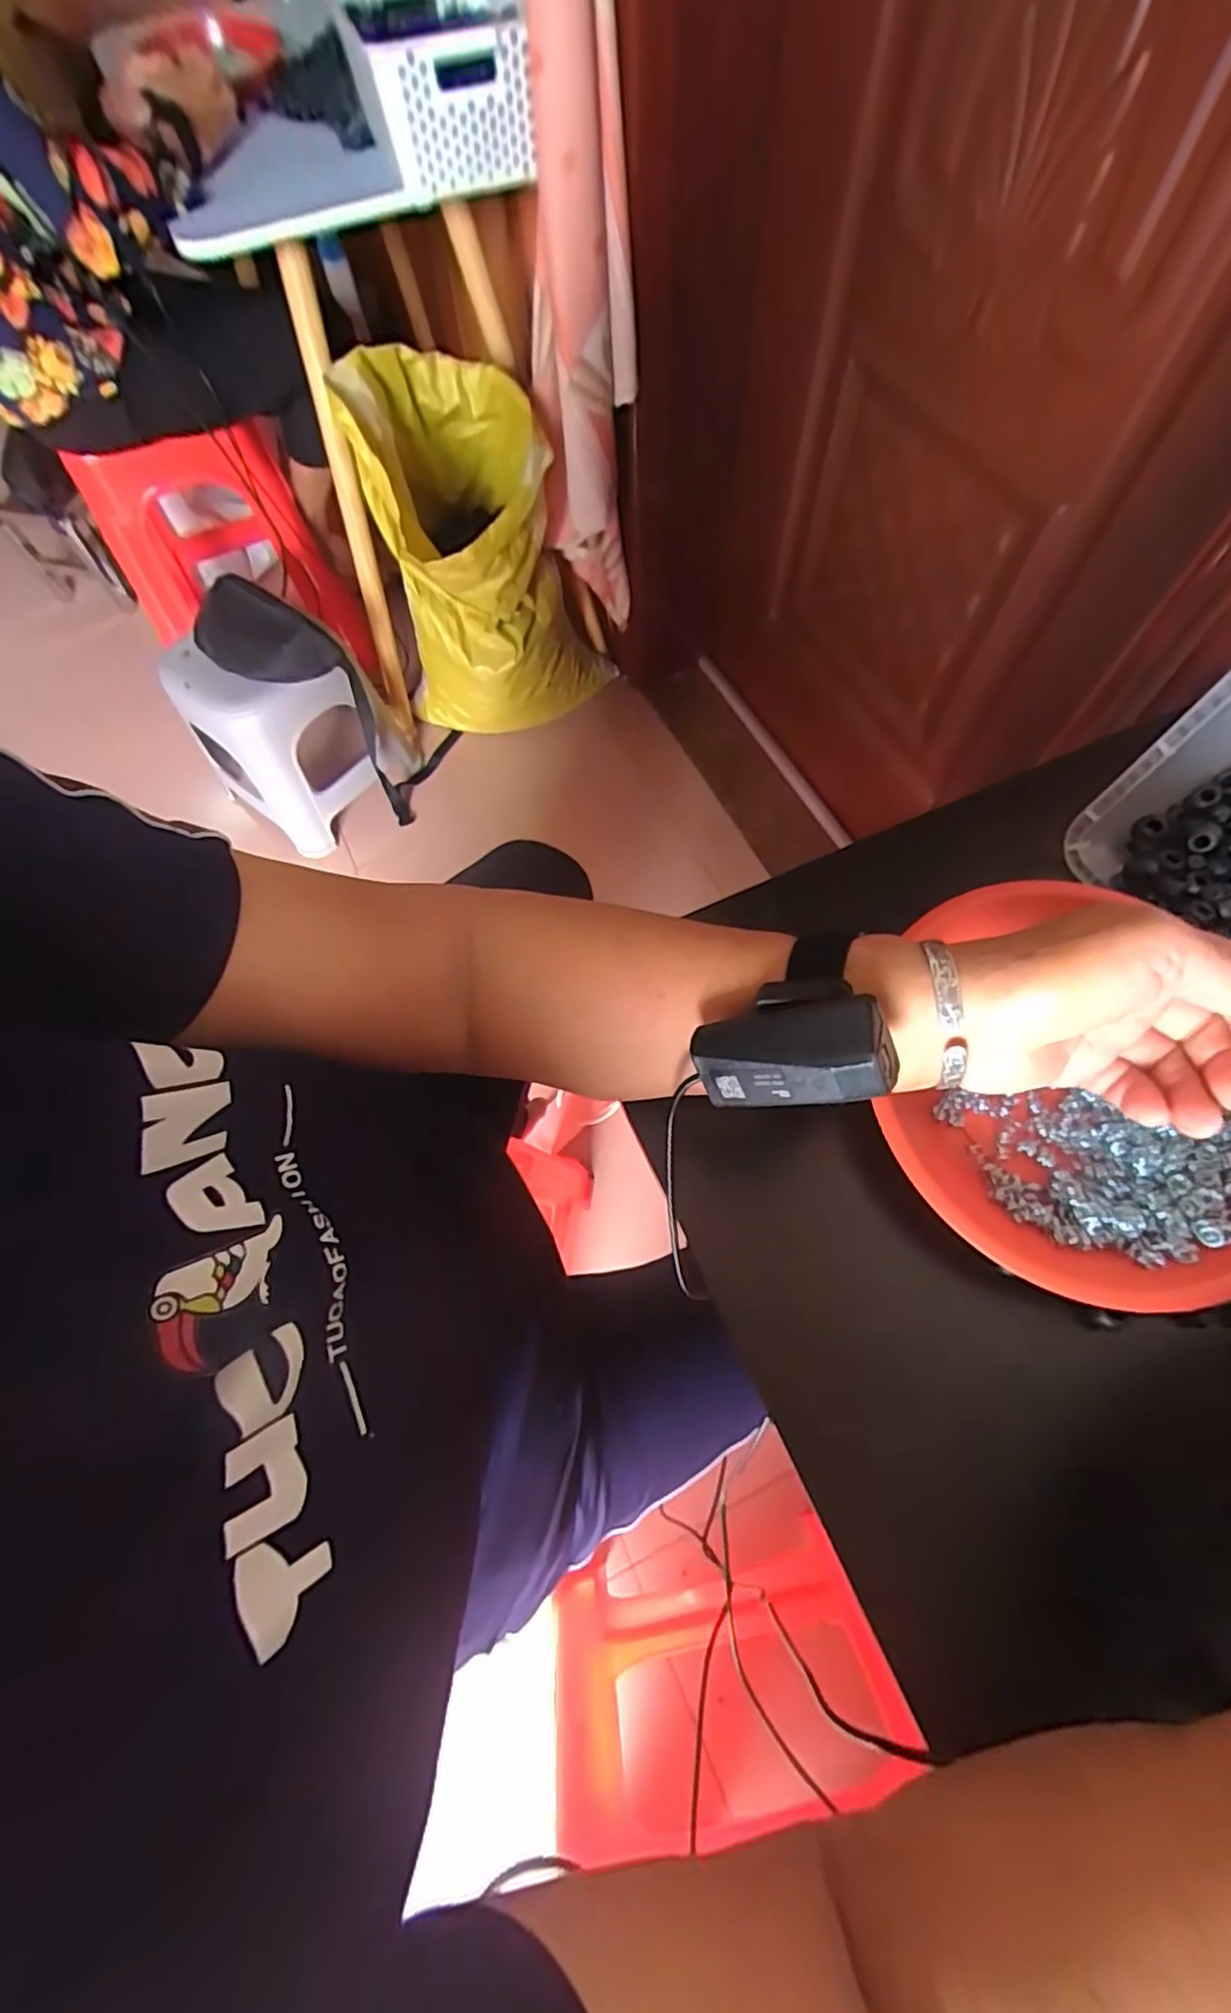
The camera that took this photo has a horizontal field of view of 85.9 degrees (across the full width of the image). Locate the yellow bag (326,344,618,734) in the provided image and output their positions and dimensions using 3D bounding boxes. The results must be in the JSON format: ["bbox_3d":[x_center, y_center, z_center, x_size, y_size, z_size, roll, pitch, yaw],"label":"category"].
[{"bbox_3d":[-0.221,-0.772,1.153,0.398,0.556,0.382,-9,68,-1],"label":"yellow bag"}]

